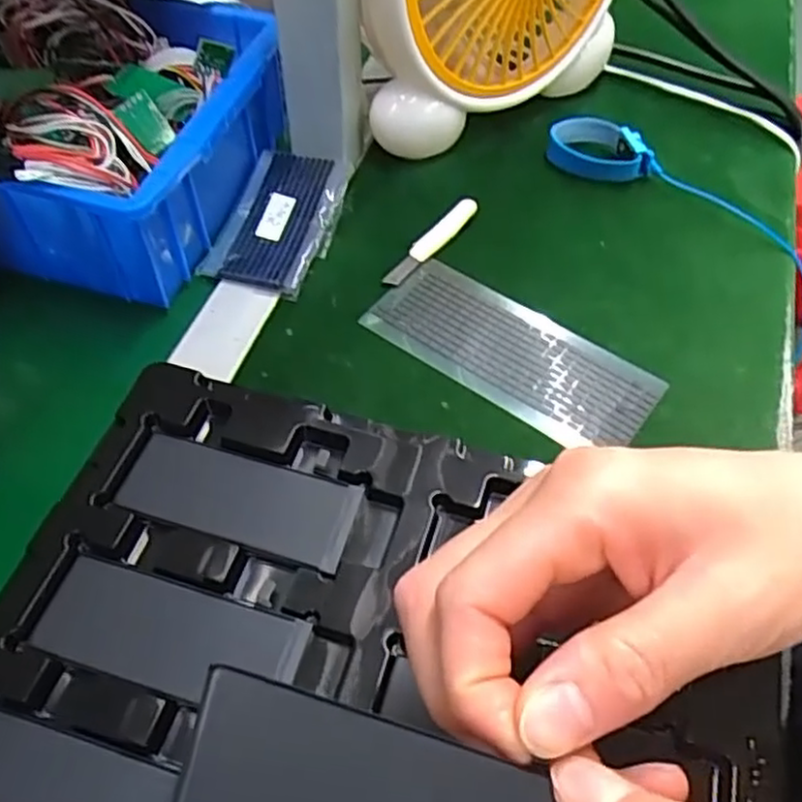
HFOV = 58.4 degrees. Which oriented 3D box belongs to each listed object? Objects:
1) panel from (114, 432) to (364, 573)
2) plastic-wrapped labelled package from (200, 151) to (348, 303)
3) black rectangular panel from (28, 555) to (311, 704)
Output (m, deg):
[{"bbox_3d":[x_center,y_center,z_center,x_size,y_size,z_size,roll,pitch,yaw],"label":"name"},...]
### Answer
[{"bbox_3d":[-0.066,0.039,0.290,0.095,0.004,0.037,15,55,9],"label":"panel"},{"bbox_3d":[-0.078,-0.118,0.463,0.067,0.019,0.110,13,55,7],"label":"plastic-wrapped labelled package"},{"bbox_3d":[-0.083,0.084,0.259,0.092,0.004,0.038,15,55,9],"label":"black rectangular panel"}]

